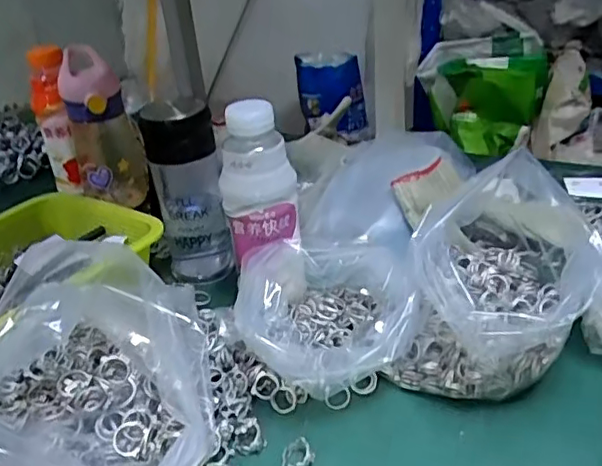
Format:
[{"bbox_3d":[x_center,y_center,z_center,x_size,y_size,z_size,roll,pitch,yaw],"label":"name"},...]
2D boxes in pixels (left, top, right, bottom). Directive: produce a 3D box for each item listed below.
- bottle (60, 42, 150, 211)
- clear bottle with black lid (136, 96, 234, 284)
[{"bbox_3d":[-0.248,-0.127,0.748,0.080,0.185,0.085,-14,31,-15],"label":"bottle"},{"bbox_3d":[-0.113,-0.048,0.609,0.063,0.187,0.076,-6,30,-2],"label":"clear bottle with black lid"}]

